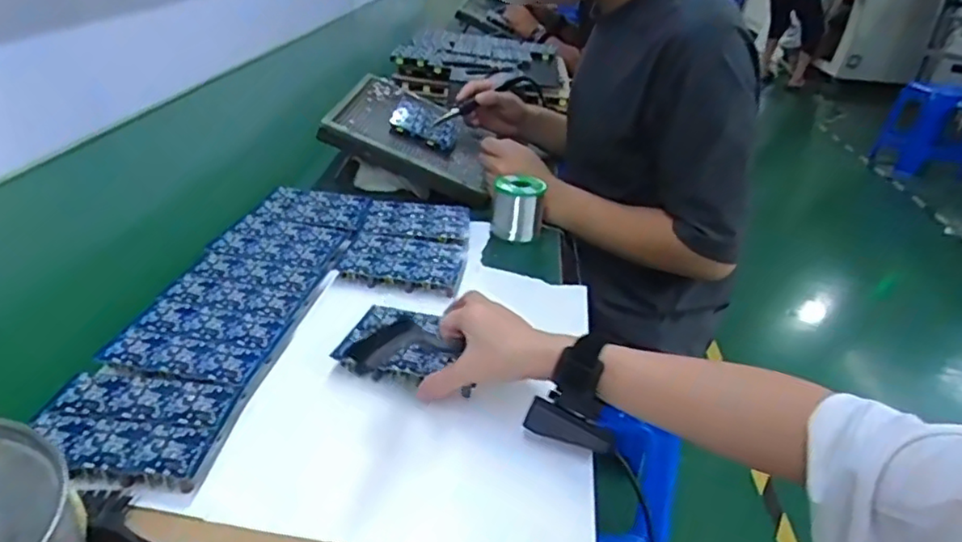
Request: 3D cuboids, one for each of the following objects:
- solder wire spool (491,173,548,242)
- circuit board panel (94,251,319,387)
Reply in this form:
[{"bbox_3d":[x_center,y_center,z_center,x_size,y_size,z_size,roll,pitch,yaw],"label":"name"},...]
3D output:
[{"bbox_3d":[0.045,-0.084,0.815,0.056,0.069,0.056,5,31,-3],"label":"solder wire spool"},{"bbox_3d":[-0.247,0.036,0.598,0.129,0.004,0.190,9,31,4],"label":"circuit board panel"}]

